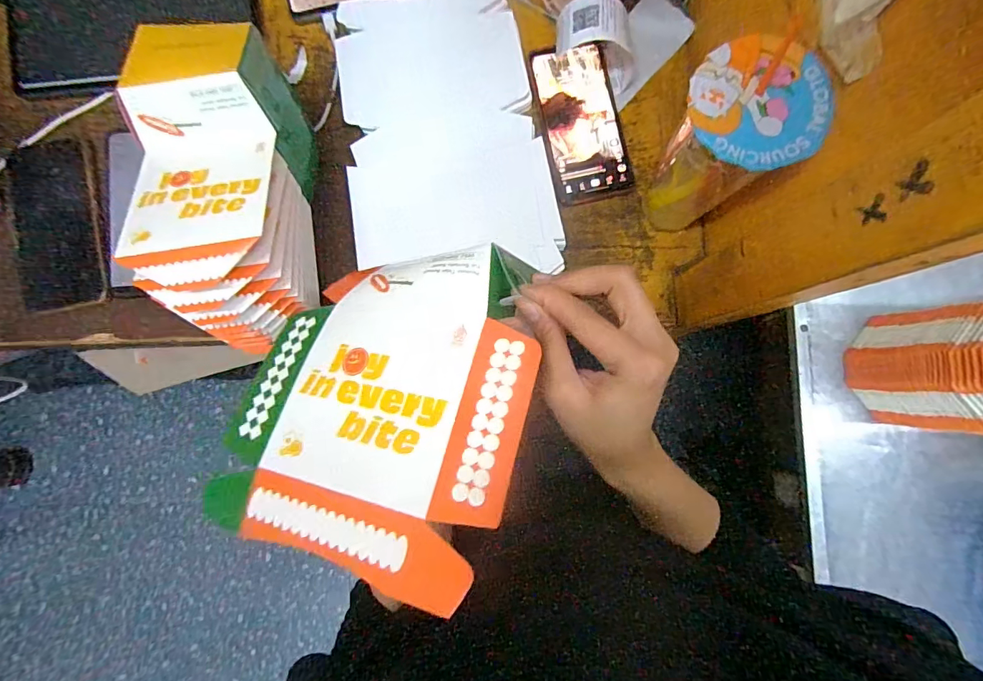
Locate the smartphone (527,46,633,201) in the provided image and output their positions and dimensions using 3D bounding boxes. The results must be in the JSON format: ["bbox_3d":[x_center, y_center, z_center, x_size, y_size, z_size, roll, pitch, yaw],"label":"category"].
[{"bbox_3d":[0.092,-0.224,0.474,0.081,0.006,0.161,-13,85,-1],"label":"smartphone"}]

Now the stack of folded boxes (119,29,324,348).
[{"bbox_3d":[-0.224,-0.127,0.402,0.107,0.123,0.252,-3,84,-1],"label":"stack of folded boxes"}]

